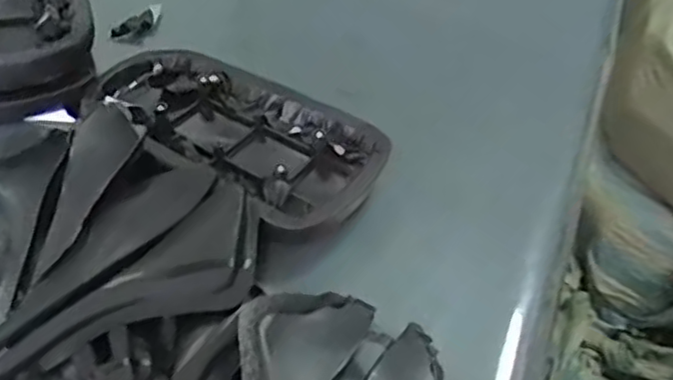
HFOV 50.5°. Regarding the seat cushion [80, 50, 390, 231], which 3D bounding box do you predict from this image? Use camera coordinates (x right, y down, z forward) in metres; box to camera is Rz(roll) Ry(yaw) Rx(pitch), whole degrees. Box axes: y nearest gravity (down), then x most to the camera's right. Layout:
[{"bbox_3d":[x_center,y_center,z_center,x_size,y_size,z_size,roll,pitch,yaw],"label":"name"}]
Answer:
[{"bbox_3d":[-0.093,-0.053,0.635,0.270,0.033,0.138,28,48,23],"label":"seat cushion"}]

